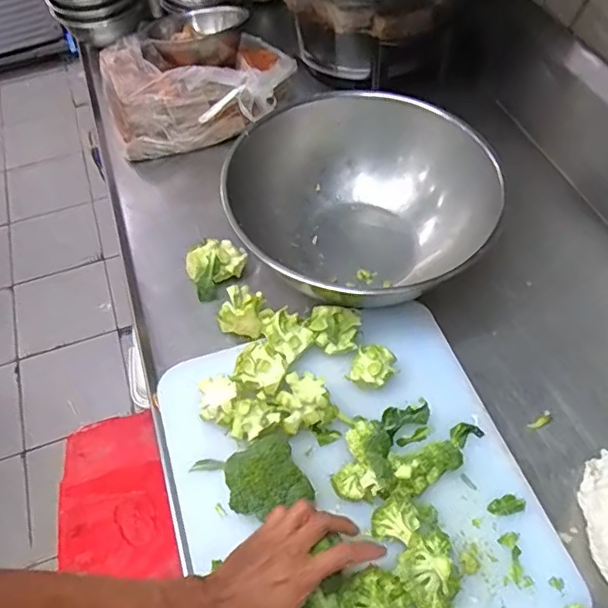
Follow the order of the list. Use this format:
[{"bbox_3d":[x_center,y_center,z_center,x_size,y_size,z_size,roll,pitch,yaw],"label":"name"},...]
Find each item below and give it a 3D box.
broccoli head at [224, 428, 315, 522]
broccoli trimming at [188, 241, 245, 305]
[{"bbox_3d":[-0.041,0.173,0.566,0.075,0.041,0.074,-24,57,-14],"label":"broccoli head"},{"bbox_3d":[-0.115,-0.050,0.752,0.077,0.048,0.056,-25,58,-15],"label":"broccoli trimming"}]

